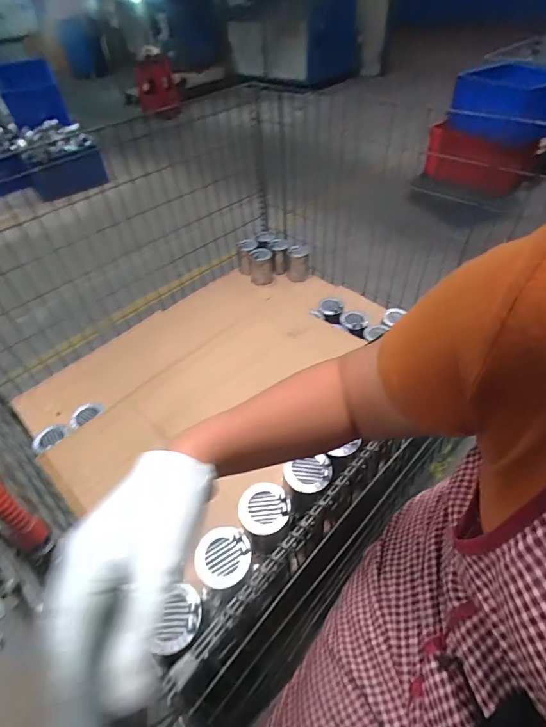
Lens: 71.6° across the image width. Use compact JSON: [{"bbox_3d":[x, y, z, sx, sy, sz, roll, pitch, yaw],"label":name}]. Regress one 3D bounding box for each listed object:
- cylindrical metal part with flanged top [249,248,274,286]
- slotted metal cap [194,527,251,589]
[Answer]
[{"bbox_3d":[-0.047,-0.389,1.505,0.094,0.103,0.120,-7,46,-3],"label":"cylindrical metal part with flanged top"},{"bbox_3d":[-0.081,0.309,0.608,0.084,0.013,0.087,2,54,-3],"label":"slotted metal cap"}]

